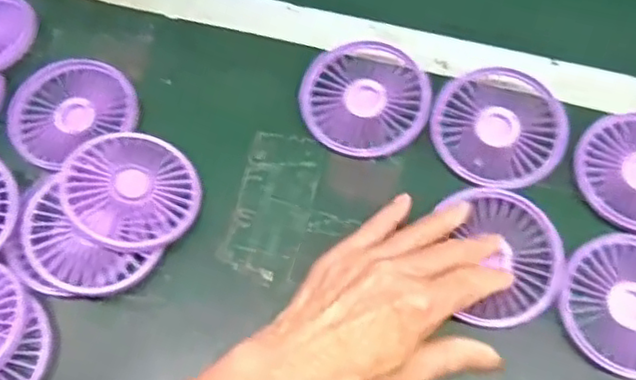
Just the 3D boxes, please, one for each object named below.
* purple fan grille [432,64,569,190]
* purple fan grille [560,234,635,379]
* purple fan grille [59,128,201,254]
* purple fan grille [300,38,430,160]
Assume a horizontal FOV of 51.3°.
[{"bbox_3d":[0.125,-0.044,0.459,0.089,0.009,0.085,33,71,16],"label":"purple fan grille"},{"bbox_3d":[0.197,0.072,0.415,0.084,0.014,0.085,-1,66,2],"label":"purple fan grille"},{"bbox_3d":[-0.124,-0.001,0.443,0.088,0.008,0.081,8,62,-15],"label":"purple fan grille"},{"bbox_3d":[0.033,-0.064,0.478,0.085,0.021,0.091,-1,66,2],"label":"purple fan grille"}]

